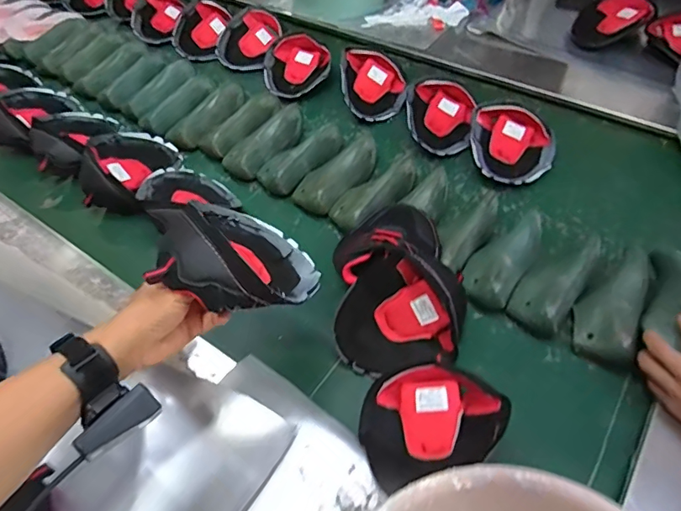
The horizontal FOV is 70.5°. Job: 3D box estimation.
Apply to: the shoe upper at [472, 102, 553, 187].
[{"bbox_3d":[0.298,-0.192,0.853,0.137,0.072,0.166,9,56,11],"label":"shoe upper"}]

